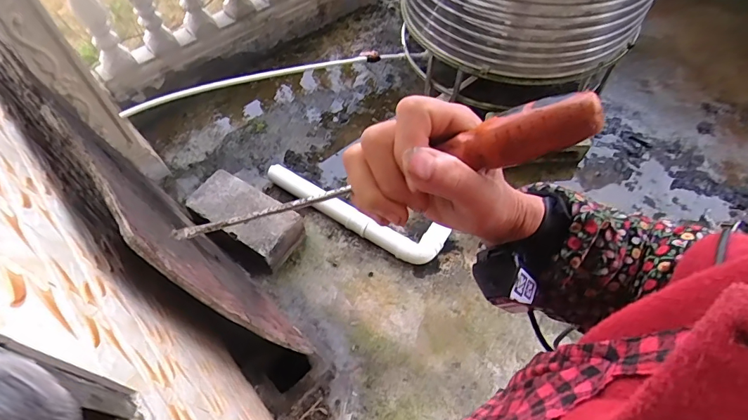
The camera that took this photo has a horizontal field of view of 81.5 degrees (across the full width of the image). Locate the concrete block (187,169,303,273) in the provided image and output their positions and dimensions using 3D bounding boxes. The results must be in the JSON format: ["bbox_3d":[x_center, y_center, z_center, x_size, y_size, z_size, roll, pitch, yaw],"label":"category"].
[{"bbox_3d":[-0.464,0.023,1.586,0.417,0.114,0.196,28,61,17],"label":"concrete block"}]

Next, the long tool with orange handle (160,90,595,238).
[{"bbox_3d":[-0.013,-0.017,0.267,0.278,0.020,0.023,-15,56,24],"label":"long tool with orange handle"}]

